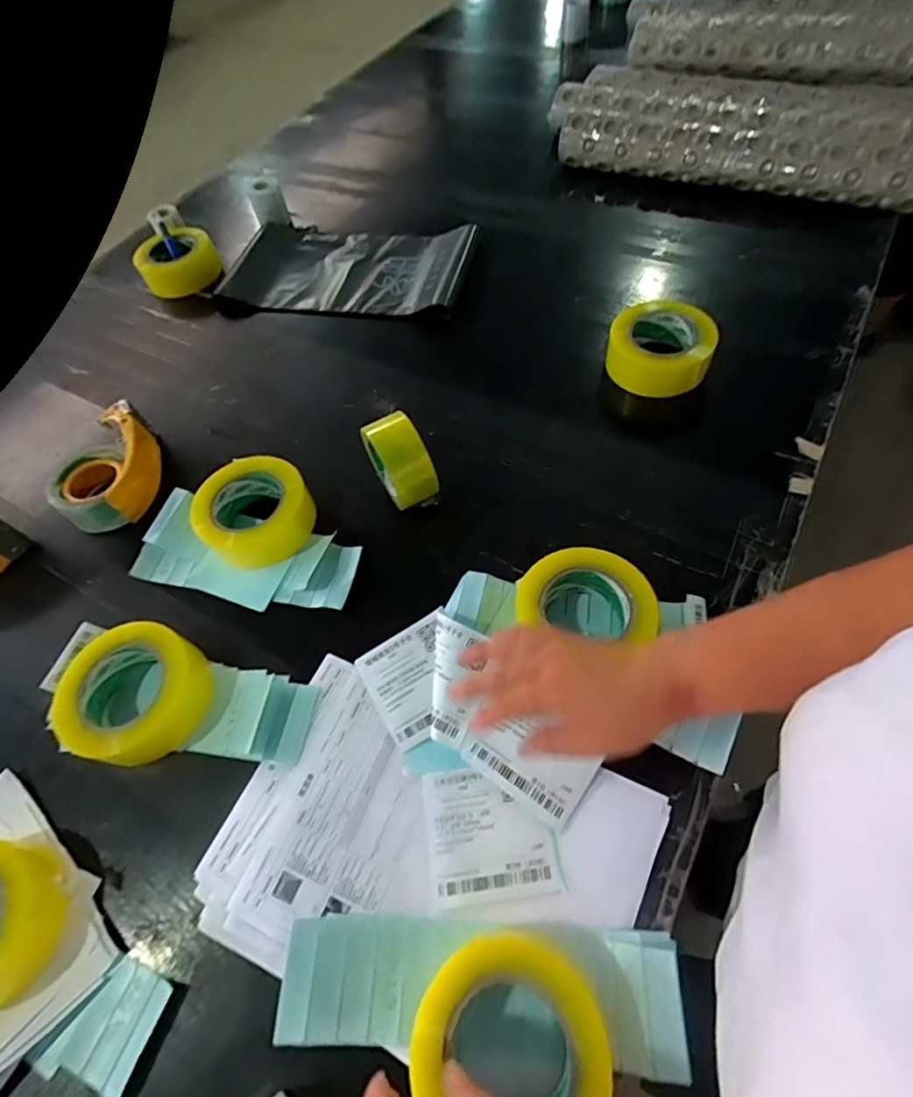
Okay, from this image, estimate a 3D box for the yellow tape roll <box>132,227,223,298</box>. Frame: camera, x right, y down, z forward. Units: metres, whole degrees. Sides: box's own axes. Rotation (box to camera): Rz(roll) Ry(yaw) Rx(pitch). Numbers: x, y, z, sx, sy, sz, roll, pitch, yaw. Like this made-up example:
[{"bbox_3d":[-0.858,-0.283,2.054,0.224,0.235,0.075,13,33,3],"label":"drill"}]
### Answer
[{"bbox_3d":[-0.451,-0.464,0.880,0.120,0.052,0.120,-3,58,4],"label":"yellow tape roll"}]

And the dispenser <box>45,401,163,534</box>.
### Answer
[{"bbox_3d":[-0.422,-0.100,0.657,0.105,0.060,0.160,-13,57,-2],"label":"dispenser"}]

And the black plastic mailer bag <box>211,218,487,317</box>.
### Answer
[{"bbox_3d":[-0.167,-0.446,0.846,0.382,0.033,0.210,9,59,12],"label":"black plastic mailer bag"}]

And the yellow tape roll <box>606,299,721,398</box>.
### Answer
[{"bbox_3d":[0.263,-0.262,0.703,0.130,0.069,0.136,10,59,12],"label":"yellow tape roll"}]

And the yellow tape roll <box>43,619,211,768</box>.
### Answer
[{"bbox_3d":[-0.301,0.134,0.506,0.114,0.061,0.122,-3,58,4],"label":"yellow tape roll"}]

